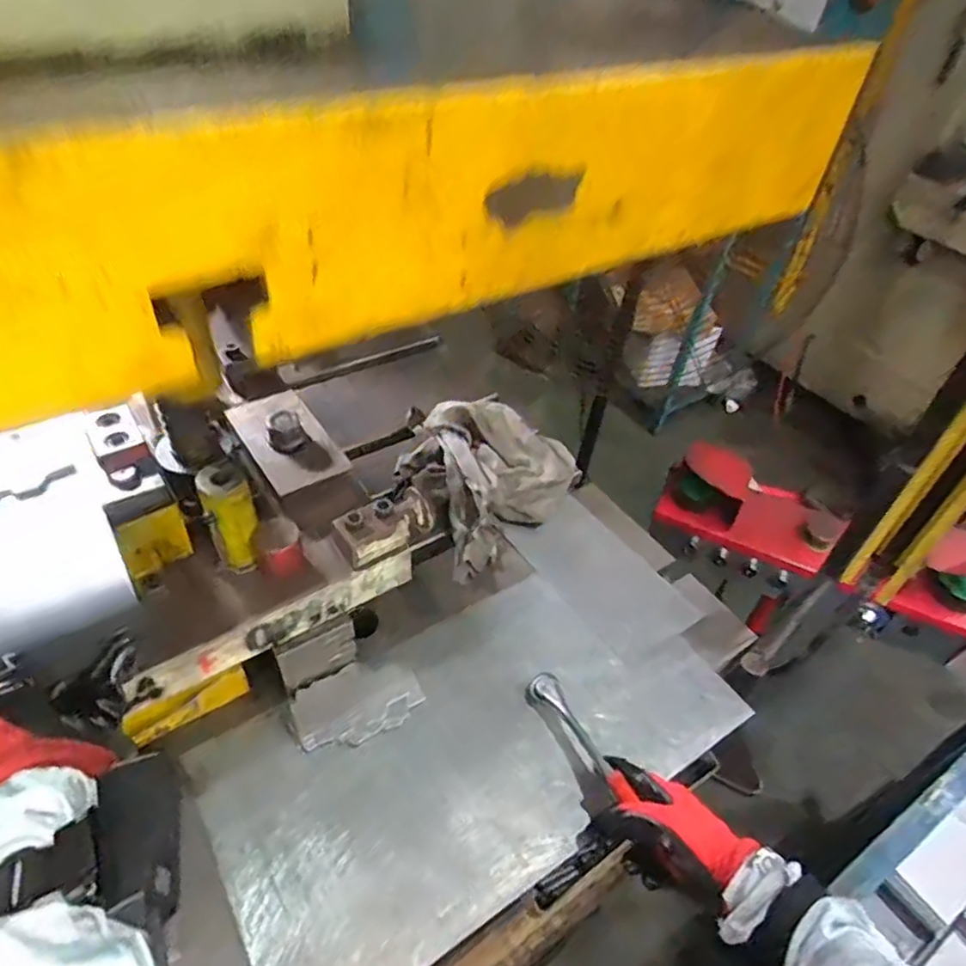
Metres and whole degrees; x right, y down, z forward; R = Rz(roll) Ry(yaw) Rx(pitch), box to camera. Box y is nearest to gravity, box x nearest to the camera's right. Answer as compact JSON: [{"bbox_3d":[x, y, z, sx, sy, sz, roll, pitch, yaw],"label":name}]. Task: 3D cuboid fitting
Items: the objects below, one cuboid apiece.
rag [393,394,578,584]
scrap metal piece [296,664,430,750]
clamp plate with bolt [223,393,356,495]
[{"bbox_3d":[-0.002,-0.014,0.836,0.191,0.073,0.235,37,51,28],"label":"rag"},{"bbox_3d":[-0.121,0.210,0.635,0.117,0.015,0.077,-15,48,-21],"label":"scrap metal piece"},{"bbox_3d":[-0.201,-0.050,0.674,0.076,0.032,0.135,-24,52,-29],"label":"clamp plate with bolt"}]

